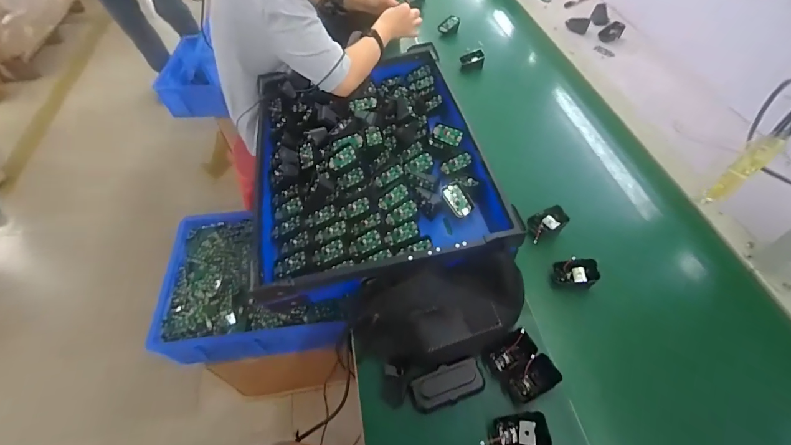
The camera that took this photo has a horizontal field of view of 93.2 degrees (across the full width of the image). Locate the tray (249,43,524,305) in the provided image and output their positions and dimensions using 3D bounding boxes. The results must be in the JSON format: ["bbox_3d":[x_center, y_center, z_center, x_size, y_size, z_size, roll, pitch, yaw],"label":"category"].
[{"bbox_3d":[-0.063,-0.139,0.787,0.442,0.085,0.594,-10,53,-5],"label":"tray"}]

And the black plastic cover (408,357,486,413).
[{"bbox_3d":[0.077,0.238,0.547,0.108,0.021,0.048,-20,55,-12],"label":"black plastic cover"}]

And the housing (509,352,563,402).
[{"bbox_3d":[0.198,0.222,0.535,0.062,0.045,0.043,-20,55,-13],"label":"housing"}]

